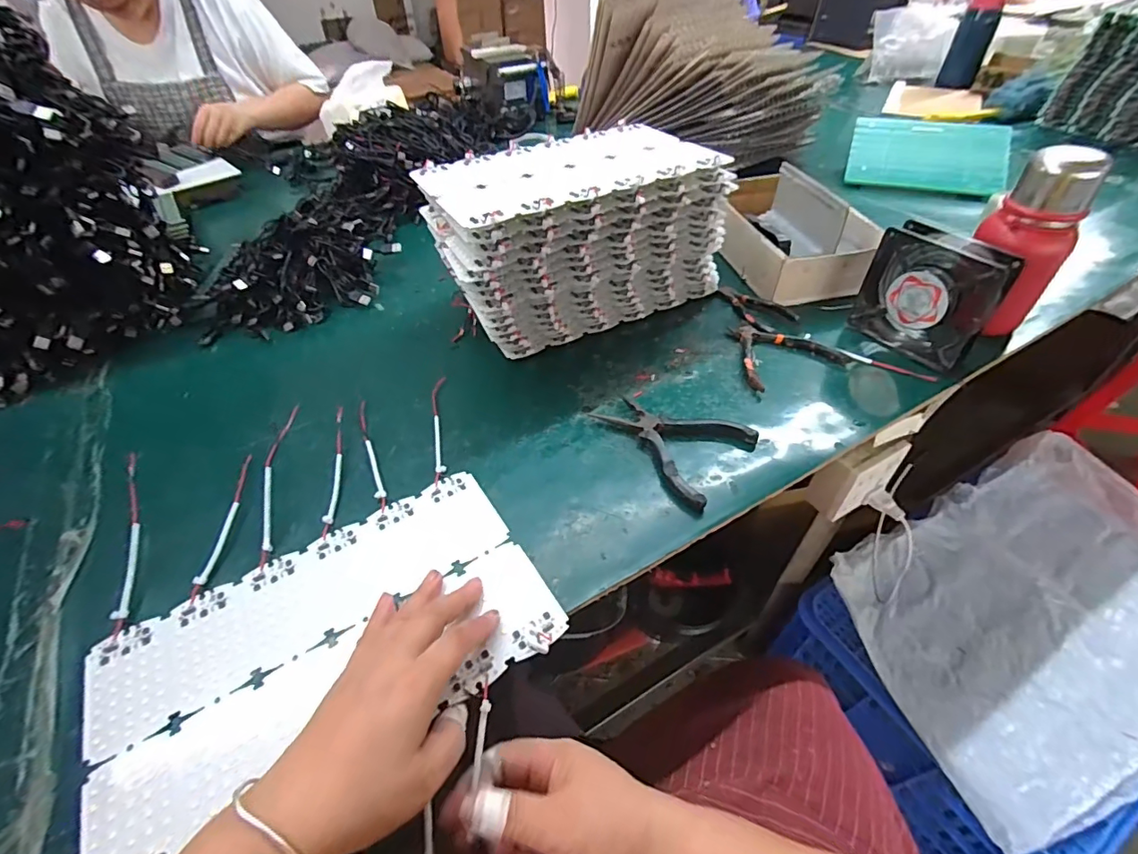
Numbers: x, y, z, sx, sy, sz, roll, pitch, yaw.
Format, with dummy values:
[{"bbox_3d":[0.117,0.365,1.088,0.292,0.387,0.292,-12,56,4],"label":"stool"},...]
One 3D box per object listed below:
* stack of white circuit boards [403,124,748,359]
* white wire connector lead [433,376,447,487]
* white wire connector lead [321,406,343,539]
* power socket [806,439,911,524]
[{"bbox_3d":[0.010,-0.216,0.596,0.304,0.175,0.171,-22,49,-16],"label":"stack of white circuit boards"},{"bbox_3d":[-0.132,0.000,0.518,0.013,0.004,0.150,-10,46,-4],"label":"white wire connector lead"},{"bbox_3d":[-0.220,0.037,0.482,0.009,0.008,0.157,-11,47,-6],"label":"white wire connector lead"},{"bbox_3d":[0.319,0.052,0.570,0.090,0.085,0.044,-21,50,-18],"label":"power socket"}]

